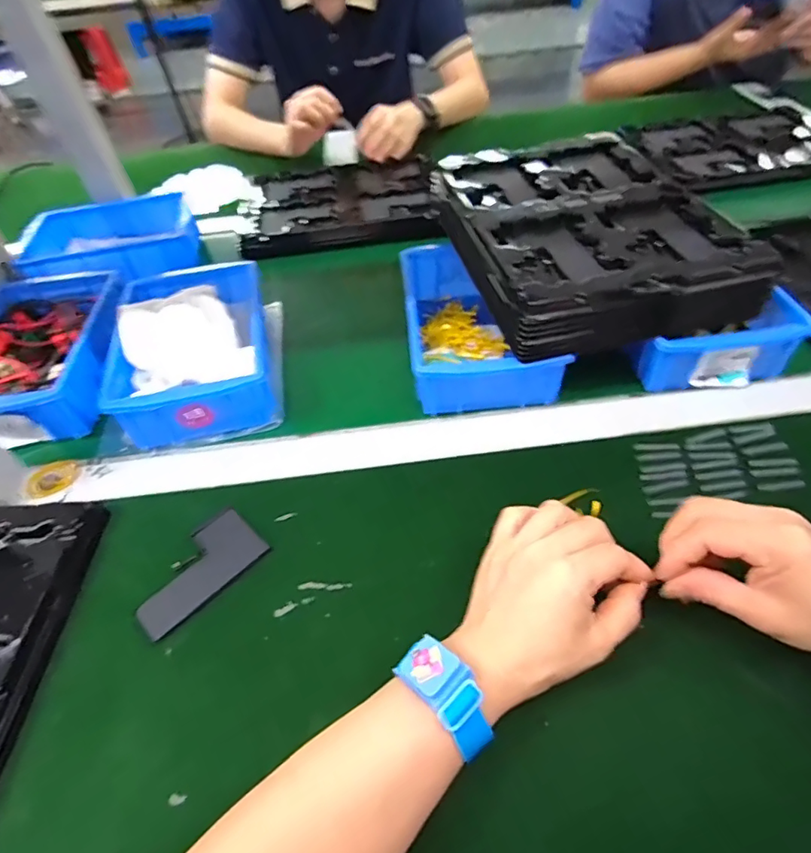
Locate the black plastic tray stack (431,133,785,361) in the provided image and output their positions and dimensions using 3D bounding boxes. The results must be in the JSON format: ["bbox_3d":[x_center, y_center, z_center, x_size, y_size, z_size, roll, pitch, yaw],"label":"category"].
[{"bbox_3d":[0.164,-0.182,0.488,0.214,0.053,0.307,-12,49,-4],"label":"black plastic tray stack"}]

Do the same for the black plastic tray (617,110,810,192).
[{"bbox_3d":[0.490,-0.422,0.759,0.294,0.021,0.219,-9,49,-2],"label":"black plastic tray"}]

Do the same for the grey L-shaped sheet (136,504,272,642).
[{"bbox_3d":[-0.152,0.104,0.376,0.051,0.008,0.095,32,59,28],"label":"grey L-shaped sheet"}]

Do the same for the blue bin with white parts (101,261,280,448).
[{"bbox_3d":[-0.205,-0.088,0.500,0.129,0.079,0.201,-13,49,-5],"label":"blue bin with white parts"}]

